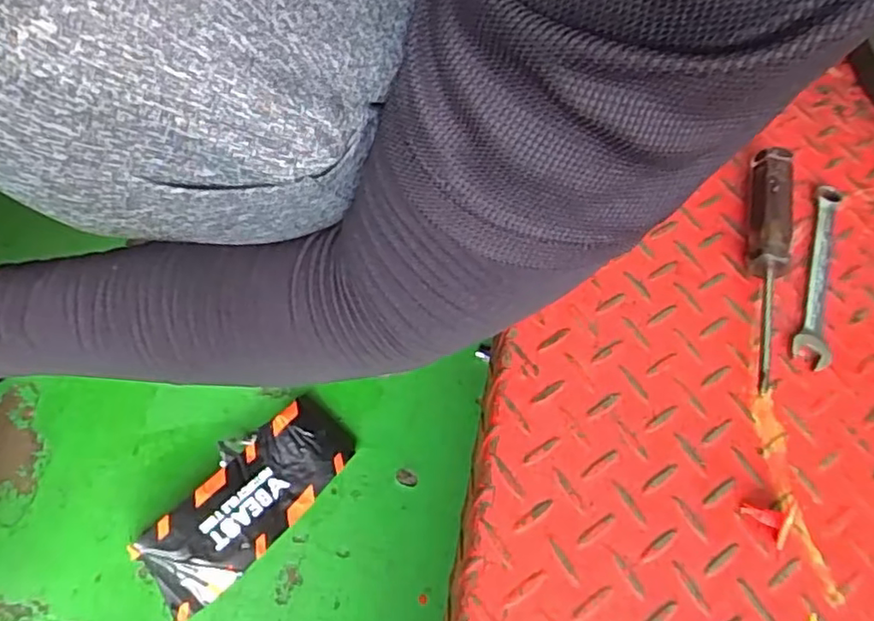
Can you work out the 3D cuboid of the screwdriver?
[{"bbox_3d":[0.216,-0.031,0.409,0.030,0.023,0.174,14,59,-1],"label":"screwdriver"}]

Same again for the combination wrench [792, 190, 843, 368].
[{"bbox_3d":[0.258,-0.029,0.429,0.019,0.006,0.164,15,56,20],"label":"combination wrench"}]

